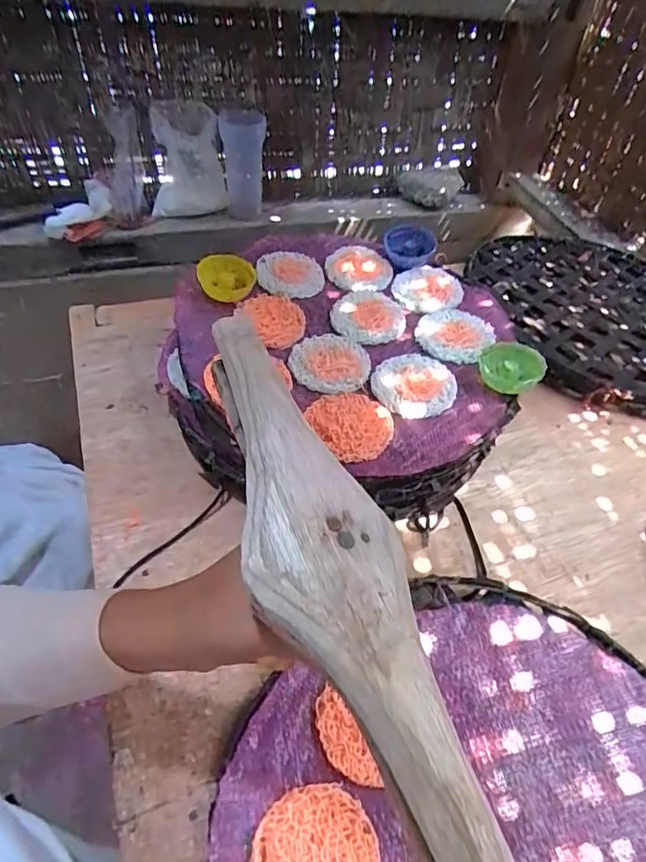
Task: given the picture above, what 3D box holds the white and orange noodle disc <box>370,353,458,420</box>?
[{"bbox_3d":[0.089,-0.047,0.520,0.081,0.004,0.083,3,49,-4],"label":"white and orange noodle disc"}]

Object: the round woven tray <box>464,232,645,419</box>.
[{"bbox_3d":[0.422,-0.174,0.752,0.390,0.034,0.396,3,49,-4],"label":"round woven tray"}]

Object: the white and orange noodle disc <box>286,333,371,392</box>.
[{"bbox_3d":[0.007,-0.071,0.534,0.077,0.007,0.084,3,49,-4],"label":"white and orange noodle disc"}]

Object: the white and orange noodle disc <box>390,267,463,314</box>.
[{"bbox_3d":[0.122,-0.167,0.626,0.079,0.009,0.076,3,49,-4],"label":"white and orange noodle disc"}]

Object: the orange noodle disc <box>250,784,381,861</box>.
[{"bbox_3d":[-0.005,0.264,0.329,0.076,0.014,0.073,3,49,-4],"label":"orange noodle disc"}]

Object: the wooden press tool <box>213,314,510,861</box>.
[{"bbox_3d":[-0.001,0.052,0.233,0.062,0.032,0.272,-15,57,-19],"label":"wooden press tool"}]

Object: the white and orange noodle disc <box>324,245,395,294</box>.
[{"bbox_3d":[0.045,-0.199,0.647,0.076,0.011,0.085,10,49,3],"label":"white and orange noodle disc"}]

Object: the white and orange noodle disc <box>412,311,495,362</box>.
[{"bbox_3d":[0.141,-0.106,0.573,0.078,0.012,0.077,3,49,-4],"label":"white and orange noodle disc"}]

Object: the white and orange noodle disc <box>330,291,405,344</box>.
[{"bbox_3d":[0.050,-0.127,0.590,0.077,0.008,0.087,8,49,1],"label":"white and orange noodle disc"}]

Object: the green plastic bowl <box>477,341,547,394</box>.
[{"bbox_3d":[0.186,-0.061,0.526,0.060,0.018,0.060,-13,51,17],"label":"green plastic bowl"}]

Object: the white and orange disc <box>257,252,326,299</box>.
[{"bbox_3d":[-0.037,-0.184,0.624,0.075,0.015,0.070,3,49,-4],"label":"white and orange disc"}]

